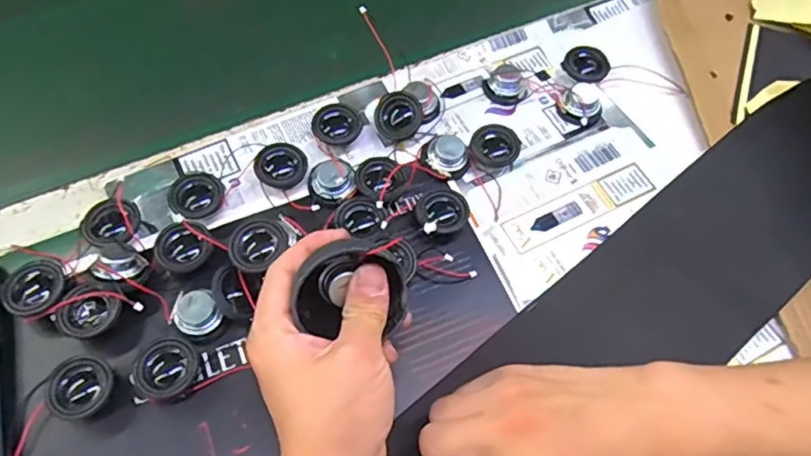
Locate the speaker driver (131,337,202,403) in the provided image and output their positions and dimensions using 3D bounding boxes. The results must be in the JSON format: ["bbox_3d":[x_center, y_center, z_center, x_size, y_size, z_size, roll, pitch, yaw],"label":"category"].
[{"bbox_3d":[-0.142,0.084,0.343,0.033,0.021,0.032,1,62,-2],"label":"speaker driver"}]

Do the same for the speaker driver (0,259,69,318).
[{"bbox_3d":[-0.231,0.039,0.363,0.036,0.015,0.033,1,62,-2],"label":"speaker driver"}]

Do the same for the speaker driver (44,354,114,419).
[{"bbox_3d":[-0.186,0.092,0.333,0.033,0.021,0.034,1,62,-2],"label":"speaker driver"}]

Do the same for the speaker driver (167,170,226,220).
[{"bbox_3d":[-0.143,-0.021,0.400,0.036,0.019,0.032,-30,67,-17],"label":"speaker driver"}]

